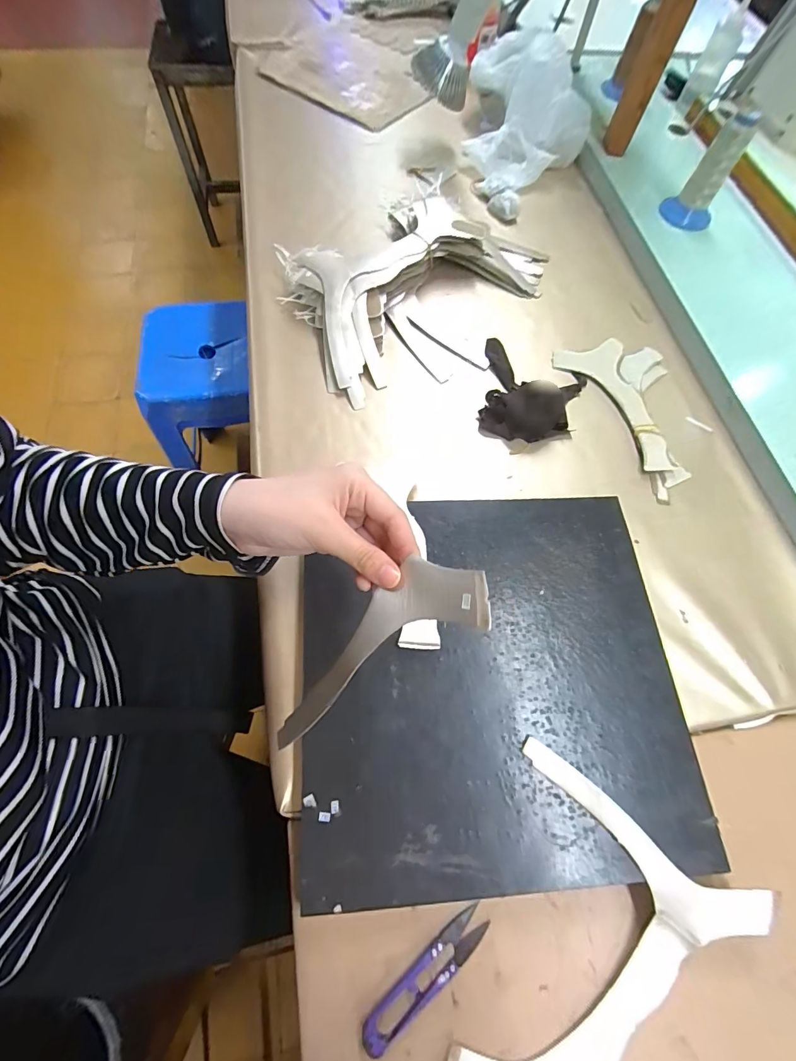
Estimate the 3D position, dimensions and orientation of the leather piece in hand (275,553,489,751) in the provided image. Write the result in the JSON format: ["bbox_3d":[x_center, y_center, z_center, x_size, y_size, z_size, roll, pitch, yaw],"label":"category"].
[{"bbox_3d":[-0.021,0.075,0.255,0.185,0.021,0.052,-43,70,25],"label":"leather piece in hand"}]

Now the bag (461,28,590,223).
[{"bbox_3d":[0.185,-0.580,0.581,0.171,0.109,0.245,9,68,2],"label":"bag"}]

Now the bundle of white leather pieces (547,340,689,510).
[{"bbox_3d":[0.278,-0.139,0.471,0.116,0.006,0.206,-19,69,-9],"label":"bundle of white leather pieces"}]

